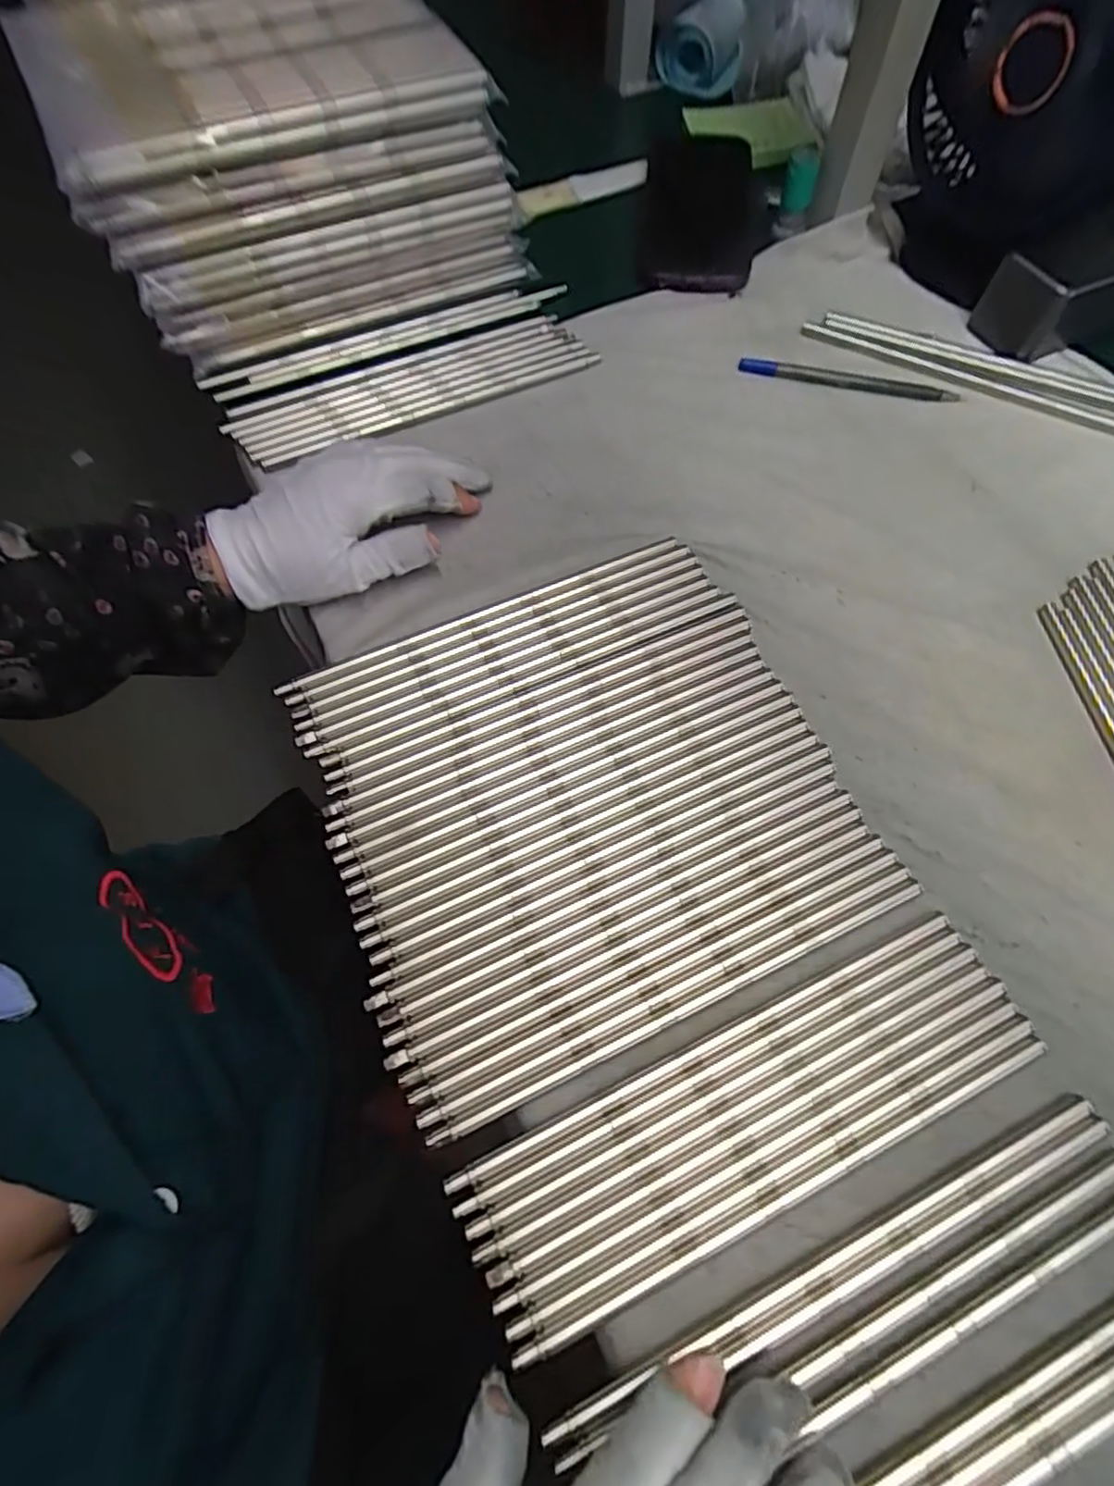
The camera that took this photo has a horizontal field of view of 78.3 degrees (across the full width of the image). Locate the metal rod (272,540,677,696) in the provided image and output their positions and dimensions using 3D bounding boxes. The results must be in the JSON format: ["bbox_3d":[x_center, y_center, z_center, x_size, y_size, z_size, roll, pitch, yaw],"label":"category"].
[{"bbox_3d":[-0.037,-0.069,0.359,0.223,0.005,0.010,-23,66,-13],"label":"metal rod"}]

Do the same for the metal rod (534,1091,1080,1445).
[{"bbox_3d":[0.100,0.181,0.240,0.222,0.007,0.008,-21,65,-13],"label":"metal rod"}]

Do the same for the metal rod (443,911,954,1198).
[{"bbox_3d":[0.063,0.119,0.270,0.223,0.005,0.007,-22,65,-13],"label":"metal rod"}]

